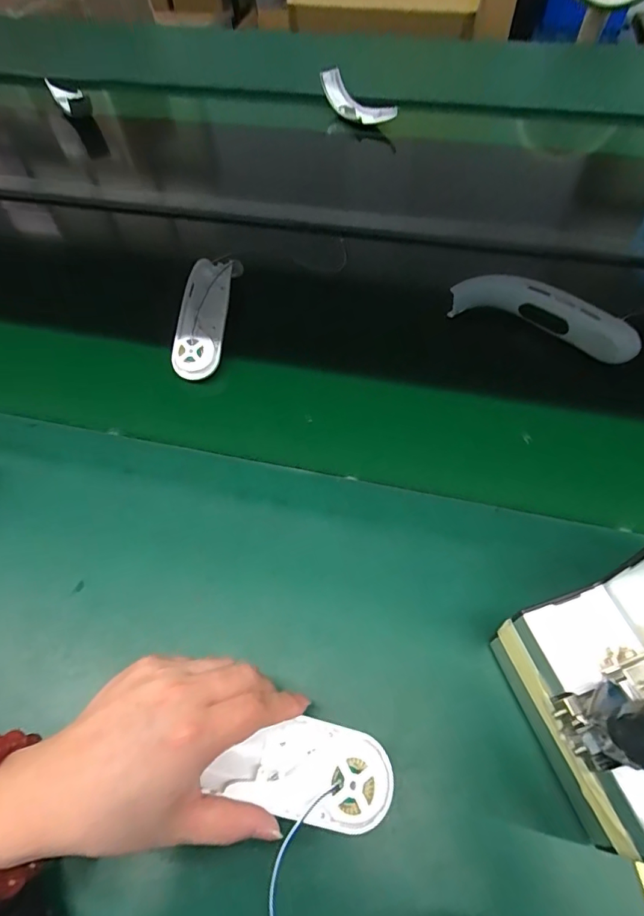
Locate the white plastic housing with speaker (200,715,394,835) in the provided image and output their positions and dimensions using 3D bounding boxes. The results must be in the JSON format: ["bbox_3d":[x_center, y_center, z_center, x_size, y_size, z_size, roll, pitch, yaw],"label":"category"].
[{"bbox_3d":[-0.009,0.191,0.289,0.105,0.020,0.052,10,54,4],"label":"white plastic housing with speaker"}]

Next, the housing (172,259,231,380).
[{"bbox_3d":[-0.135,-0.160,0.536,0.051,0.031,0.151,4,70,-1],"label":"housing"}]

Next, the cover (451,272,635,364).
[{"bbox_3d":[0.247,-0.161,0.523,0.194,0.049,0.051,27,56,15],"label":"cover"}]

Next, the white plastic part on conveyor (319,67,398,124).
[{"bbox_3d":[0.061,-0.660,0.864,0.064,0.055,0.157,-31,61,-24],"label":"white plastic part on conveyor"}]

